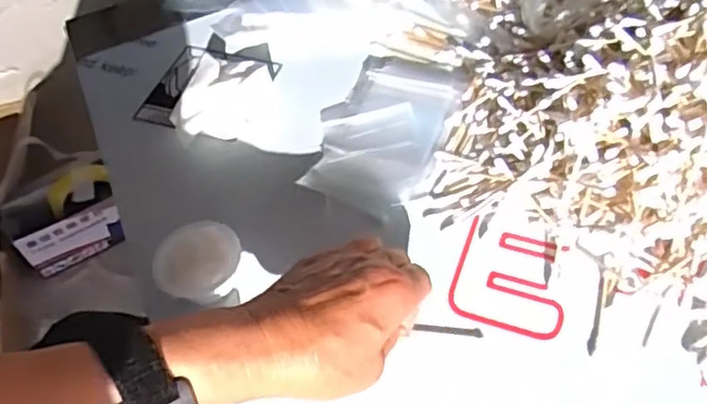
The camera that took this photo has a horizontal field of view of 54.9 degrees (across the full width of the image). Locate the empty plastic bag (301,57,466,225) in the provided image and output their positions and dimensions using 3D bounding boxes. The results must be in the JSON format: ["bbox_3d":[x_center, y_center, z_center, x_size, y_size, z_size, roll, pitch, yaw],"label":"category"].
[{"bbox_3d":[0.022,-0.056,0.507,0.089,0.009,0.146,18,58,18],"label":"empty plastic bag"}]

